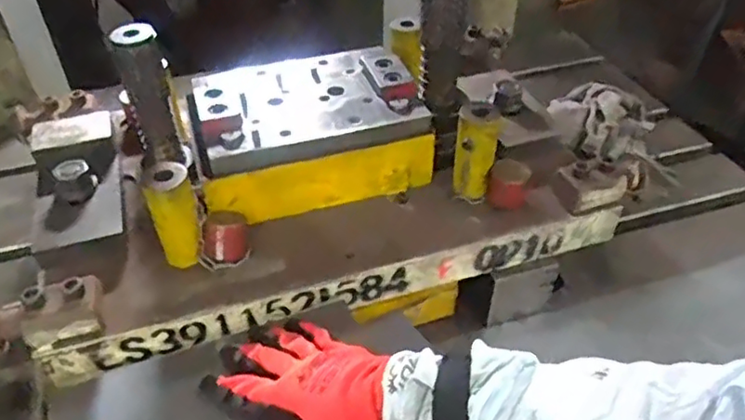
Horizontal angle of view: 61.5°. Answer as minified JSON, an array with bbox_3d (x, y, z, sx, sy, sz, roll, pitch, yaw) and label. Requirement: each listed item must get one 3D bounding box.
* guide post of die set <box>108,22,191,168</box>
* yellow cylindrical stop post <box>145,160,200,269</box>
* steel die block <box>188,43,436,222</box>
[{"bbox_3d":[-0.213,-0.105,0.602,0.042,0.139,0.038,-17,44,-17],"label":"guide post of die set"},{"bbox_3d":[-0.181,0.006,0.577,0.039,0.102,0.031,-17,44,-17],"label":"yellow cylindrical stop post"},{"bbox_3d":[-0.065,-0.091,0.671,0.233,0.092,0.174,-9,42,-9],"label":"steel die block"}]

